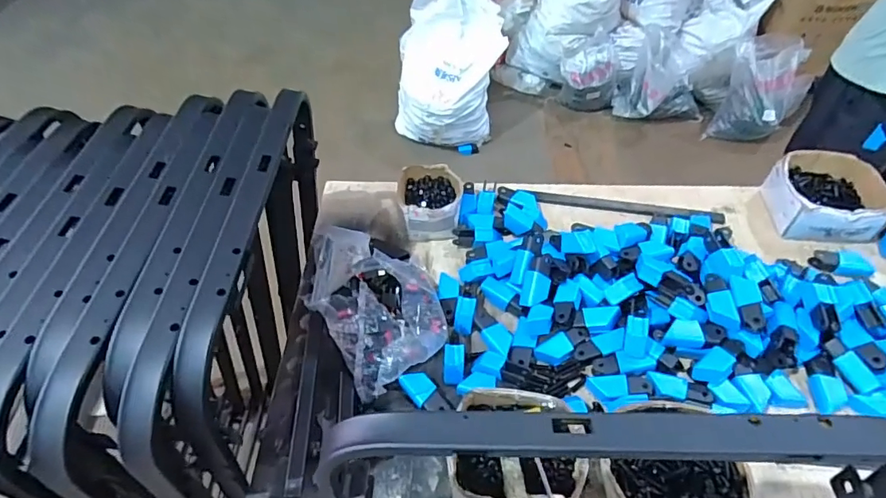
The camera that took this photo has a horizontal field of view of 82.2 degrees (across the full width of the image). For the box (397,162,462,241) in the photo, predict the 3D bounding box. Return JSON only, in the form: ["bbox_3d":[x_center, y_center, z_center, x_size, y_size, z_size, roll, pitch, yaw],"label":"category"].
[{"bbox_3d":[-0.022,-0.082,0.890,0.107,0.069,0.125,-5,51,-2],"label":"box"}]

